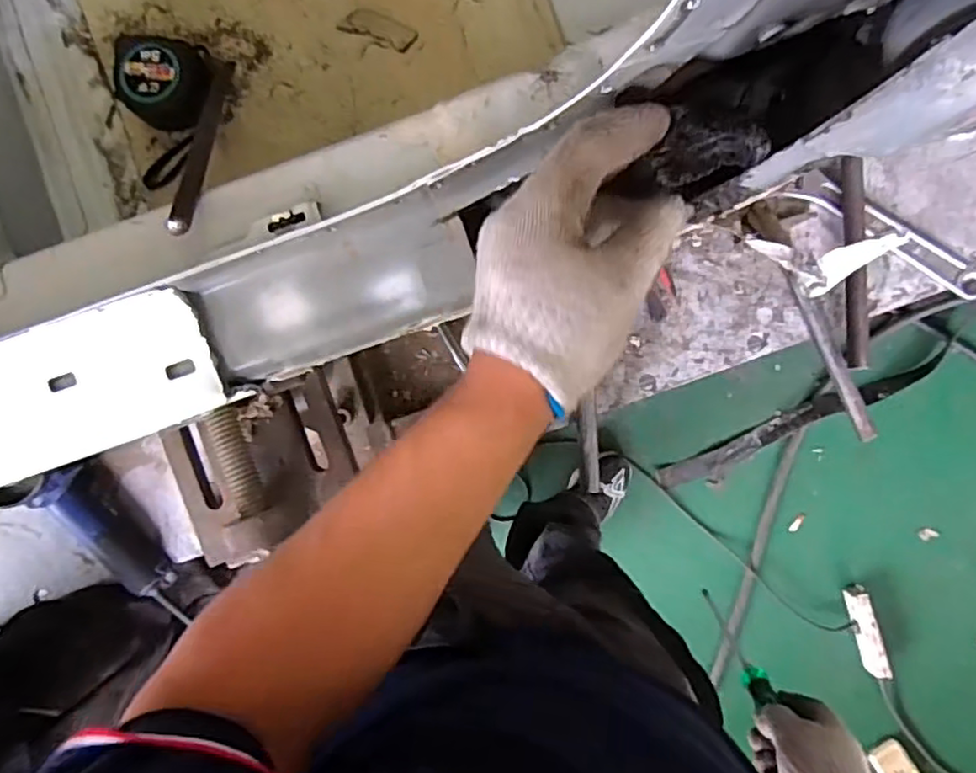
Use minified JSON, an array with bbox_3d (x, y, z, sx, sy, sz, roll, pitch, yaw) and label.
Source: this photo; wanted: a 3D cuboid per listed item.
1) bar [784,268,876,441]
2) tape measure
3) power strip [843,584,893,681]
[{"bbox_3d":[0.432,-0.039,0.838,0.022,0.019,0.235,-27,90,3],"label":"bar"},{"bbox_3d":[-0.252,-0.233,0.522,0.074,0.041,0.068,5,92,3],"label":"tape measure"},{"bbox_3d":[0.766,0.500,1.336,0.049,0.033,0.200,-17,91,3],"label":"power strip"}]

